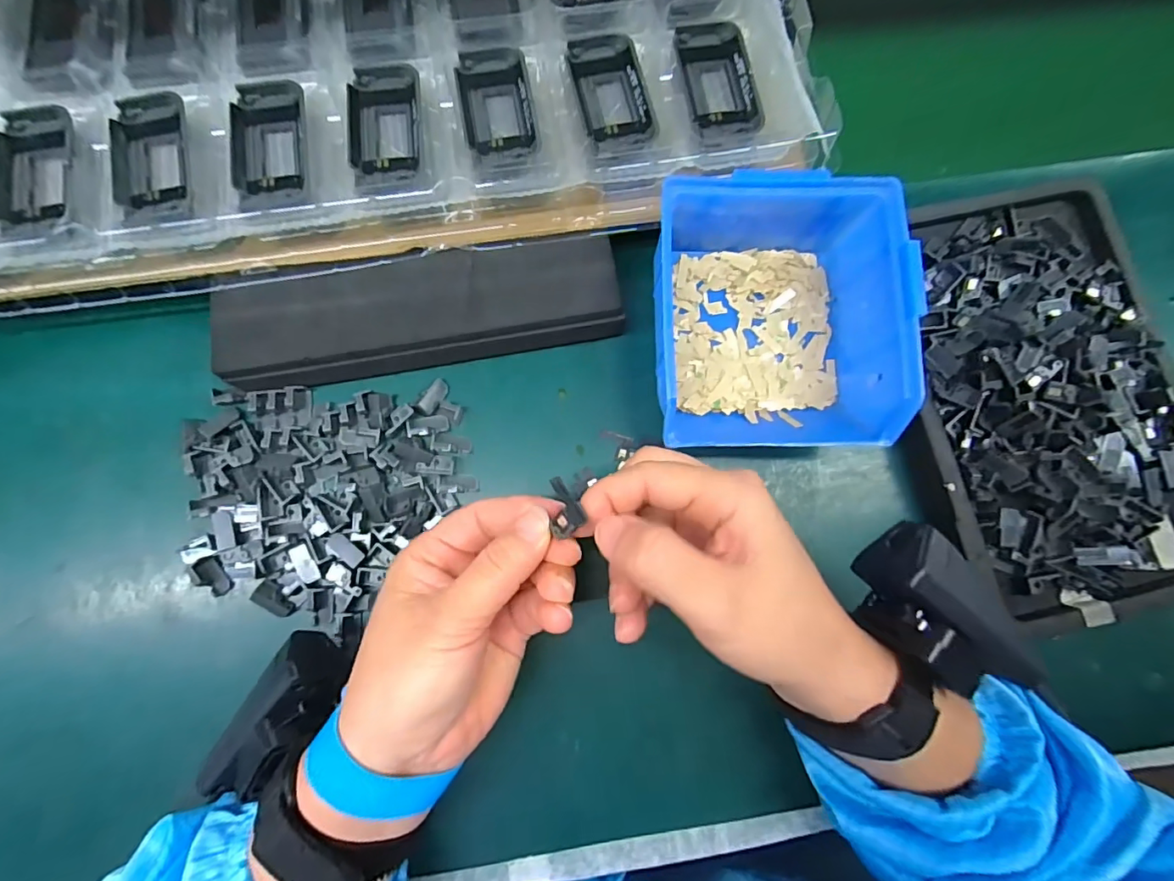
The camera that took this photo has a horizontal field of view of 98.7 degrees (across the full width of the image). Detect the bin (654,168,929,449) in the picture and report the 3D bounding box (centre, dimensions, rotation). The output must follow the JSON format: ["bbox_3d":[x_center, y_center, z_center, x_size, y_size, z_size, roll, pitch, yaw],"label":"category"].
[{"bbox_3d":[0.096,-0.069,0.273,0.126,0.062,0.142,1,83,-1],"label":"bin"}]

